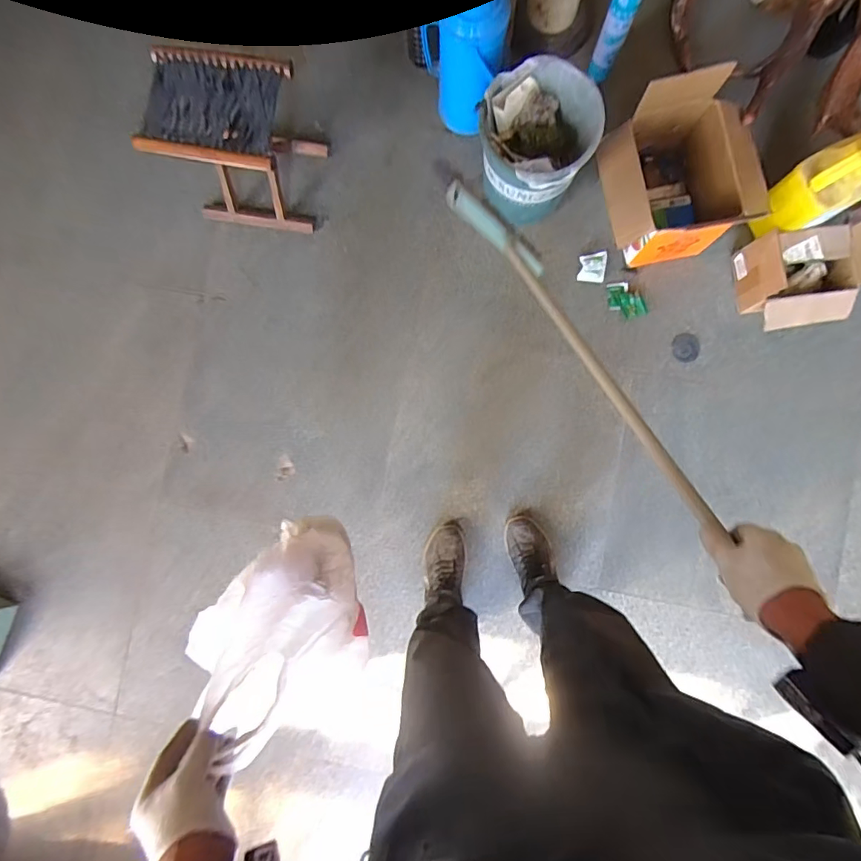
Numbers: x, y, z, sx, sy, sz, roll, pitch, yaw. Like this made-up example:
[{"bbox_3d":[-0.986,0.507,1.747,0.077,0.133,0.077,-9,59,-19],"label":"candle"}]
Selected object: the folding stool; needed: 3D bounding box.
[{"bbox_3d":[-0.447,-0.657,1.137,0.288,0.304,0.221,6,87,3],"label":"folding stool"}]

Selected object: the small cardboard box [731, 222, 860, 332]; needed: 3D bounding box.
[{"bbox_3d":[0.932,-0.381,1.195,0.278,0.165,0.233,-10,87,2],"label":"small cardboard box"}]

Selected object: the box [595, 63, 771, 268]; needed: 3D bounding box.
[{"bbox_3d":[0.592,-0.611,1.170,0.333,0.222,0.335,-14,87,2],"label":"box"}]

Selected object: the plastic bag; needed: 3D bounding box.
[{"bbox_3d":[-0.201,0.252,0.670,0.192,0.281,0.187,-39,86,-1],"label":"plastic bag"}]

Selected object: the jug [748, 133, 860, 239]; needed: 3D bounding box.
[{"bbox_3d":[0.917,-0.566,1.138,0.195,0.271,0.140,-32,86,1],"label":"jug"}]

